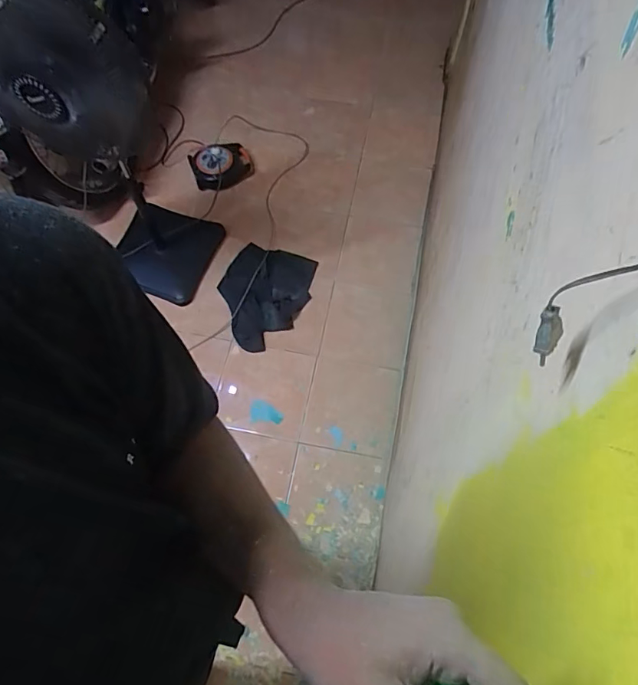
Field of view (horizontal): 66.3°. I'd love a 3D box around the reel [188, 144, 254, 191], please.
[{"bbox_3d":[-0.364,-0.664,1.819,0.223,0.134,0.149,-34,70,-14],"label":"reel"}]

